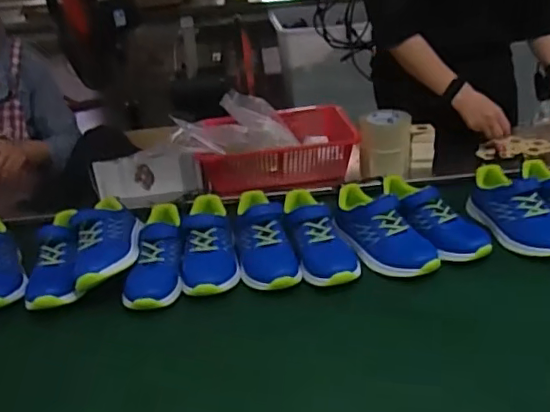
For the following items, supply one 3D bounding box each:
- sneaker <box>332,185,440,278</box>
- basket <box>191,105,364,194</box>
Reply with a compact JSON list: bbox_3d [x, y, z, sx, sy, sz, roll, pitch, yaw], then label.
[{"bbox_3d":[0.177,0.040,0.960,0.086,0.077,0.224,-19,42,-26],"label":"sneaker"},{"bbox_3d":[0.007,-0.132,1.270,0.327,0.104,0.252,-5,26,1],"label":"basket"}]

